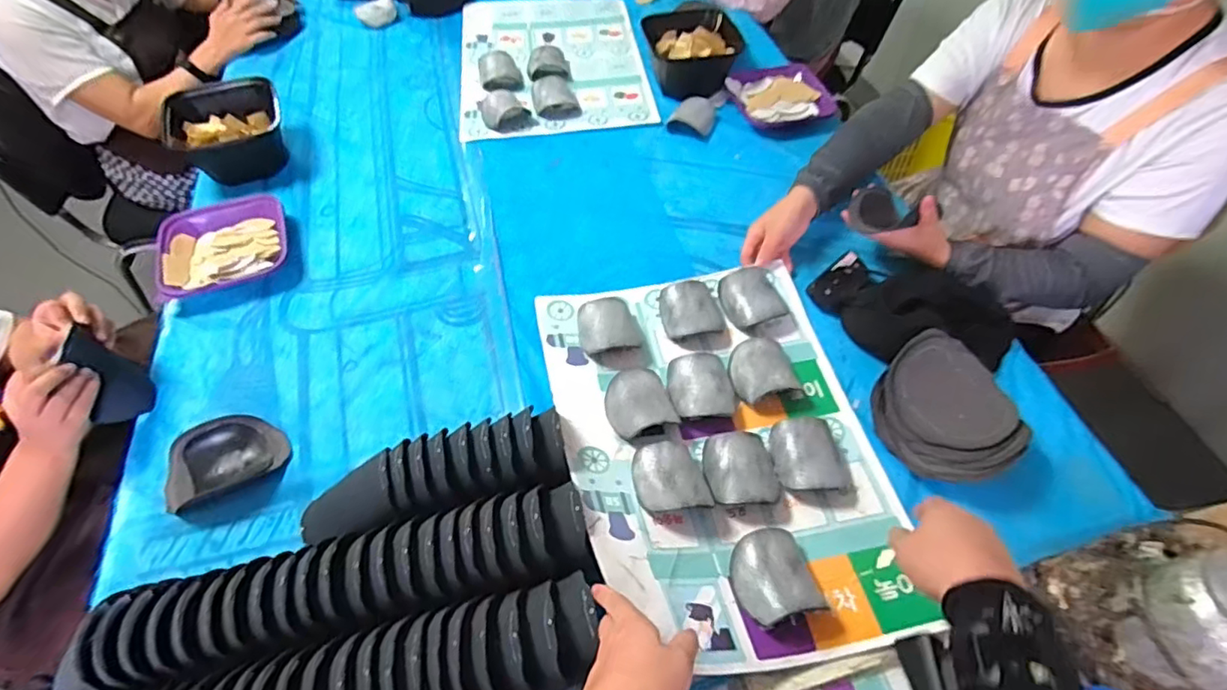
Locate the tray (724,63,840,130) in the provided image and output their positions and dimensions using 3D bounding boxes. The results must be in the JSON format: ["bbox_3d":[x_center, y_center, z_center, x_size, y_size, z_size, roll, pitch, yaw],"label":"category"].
[{"bbox_3d":[0.328,-0.494,1.154,0.184,0.035,0.173,-9,56,-6],"label":"tray"}]

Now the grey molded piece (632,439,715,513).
[{"bbox_3d":[0.066,0.152,0.672,0.080,0.040,0.085,-8,55,-7],"label":"grey molded piece"}]

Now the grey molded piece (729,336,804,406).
[{"bbox_3d":[0.195,0.034,0.778,0.100,0.046,0.098,-18,57,-12],"label":"grey molded piece"}]

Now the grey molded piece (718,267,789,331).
[{"bbox_3d":[0.207,-0.072,0.854,0.091,0.049,0.076,-11,56,-7],"label":"grey molded piece"}]

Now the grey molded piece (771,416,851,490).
[{"bbox_3d":[0.242,0.137,0.713,0.087,0.038,0.093,-5,56,-3],"label":"grey molded piece"}]

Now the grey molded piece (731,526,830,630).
[{"bbox_3d":[0.166,0.238,0.618,0.088,0.042,0.100,-14,56,-11],"label":"grey molded piece"}]

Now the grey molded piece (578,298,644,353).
[{"bbox_3d":[-0.007,-0.023,0.822,0.080,0.044,0.090,-10,56,-6],"label":"grey molded piece"}]

